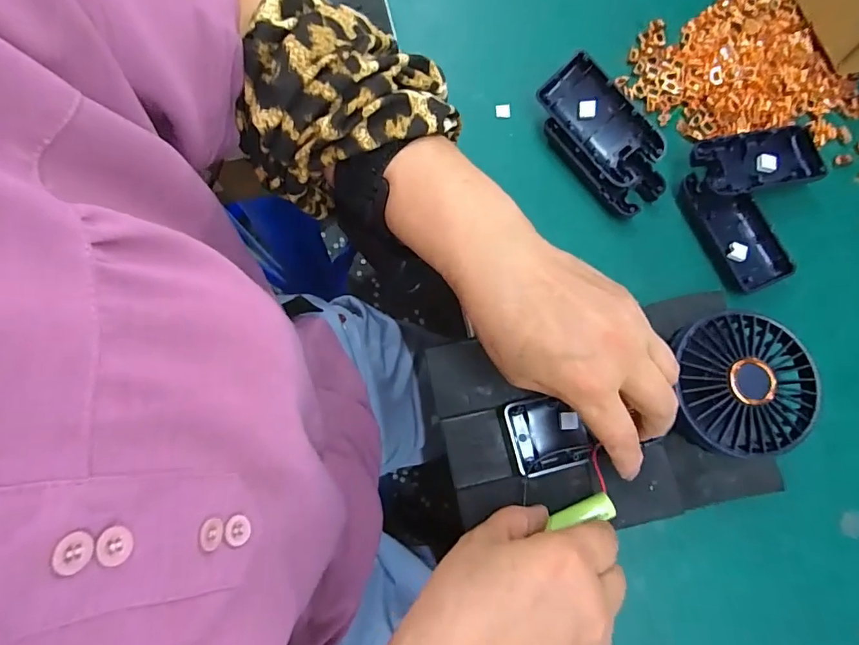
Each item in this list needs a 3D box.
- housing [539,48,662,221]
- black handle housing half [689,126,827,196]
[{"bbox_3d":[0.125,-0.132,0.350,0.051,0.034,0.109,-37,82,-7],"label":"housing"},{"bbox_3d":[0.235,-0.114,0.352,0.097,0.023,0.044,-11,80,-3],"label":"black handle housing half"}]

